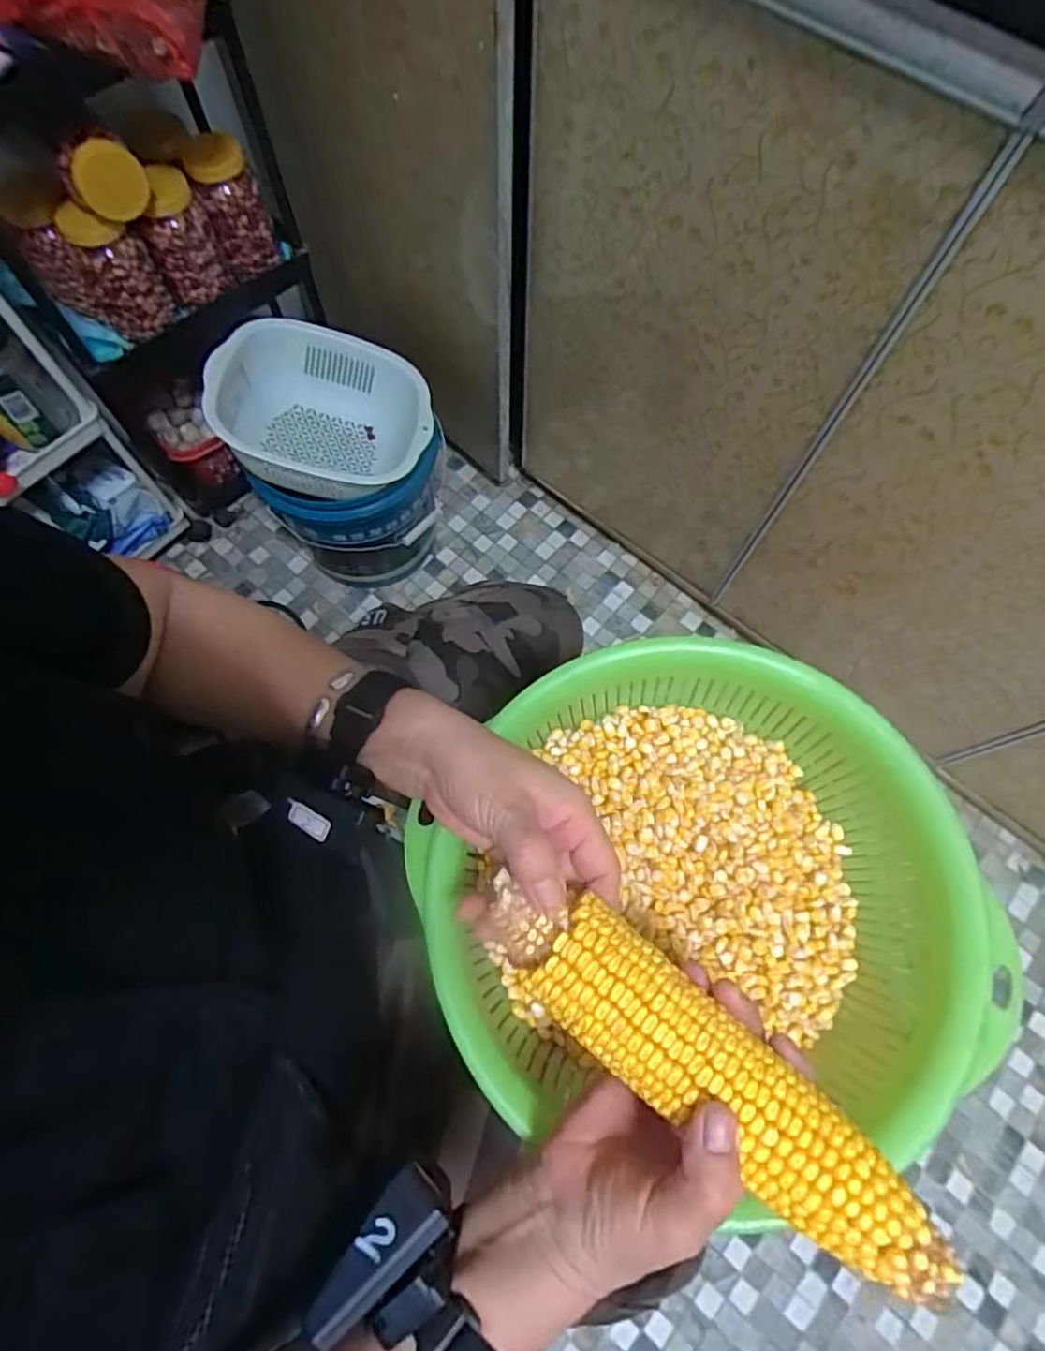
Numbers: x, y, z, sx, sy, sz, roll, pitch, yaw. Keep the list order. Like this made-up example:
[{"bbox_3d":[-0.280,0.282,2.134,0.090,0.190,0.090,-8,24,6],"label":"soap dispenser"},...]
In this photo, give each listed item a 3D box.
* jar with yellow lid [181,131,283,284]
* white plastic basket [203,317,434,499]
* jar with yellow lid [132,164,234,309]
[{"bbox_3d":[-0.378,-0.613,0.856,0.074,0.136,0.073,0,70,0],"label":"jar with yellow lid"},{"bbox_3d":[-0.263,-0.348,0.892,0.267,0.171,0.282,-18,71,-7],"label":"white plastic basket"},{"bbox_3d":[-0.435,-0.556,0.828,0.080,0.126,0.072,-23,72,-8],"label":"jar with yellow lid"}]

